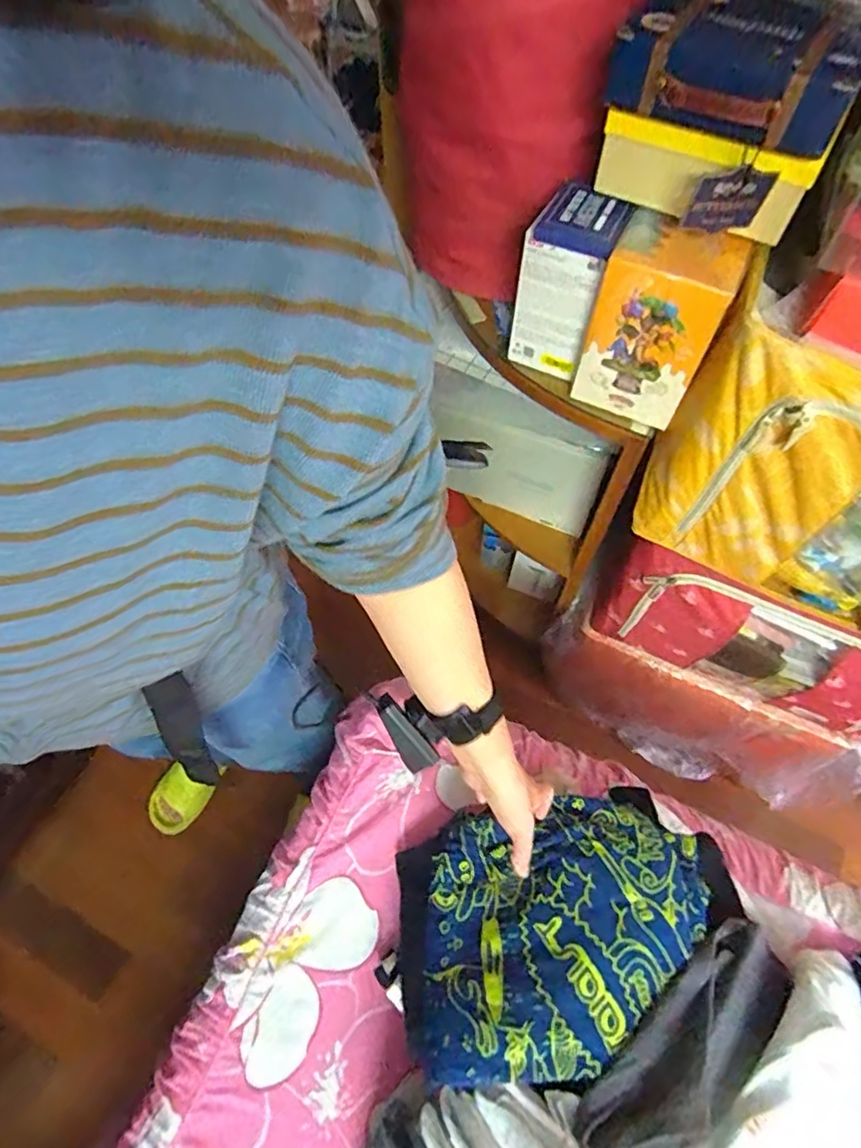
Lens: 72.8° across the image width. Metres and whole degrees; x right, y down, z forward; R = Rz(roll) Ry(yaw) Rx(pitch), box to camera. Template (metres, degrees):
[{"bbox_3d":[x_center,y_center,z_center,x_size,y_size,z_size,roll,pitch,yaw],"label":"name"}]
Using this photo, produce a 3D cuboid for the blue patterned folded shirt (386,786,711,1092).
[{"bbox_3d":[0.116,0.335,0.557,0.294,0.075,0.212,-7,61,-4],"label":"blue patterned folded shirt"}]

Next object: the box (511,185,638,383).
[{"bbox_3d":[0.161,-0.346,0.712,0.101,0.189,0.077,28,64,15],"label":"box"}]

